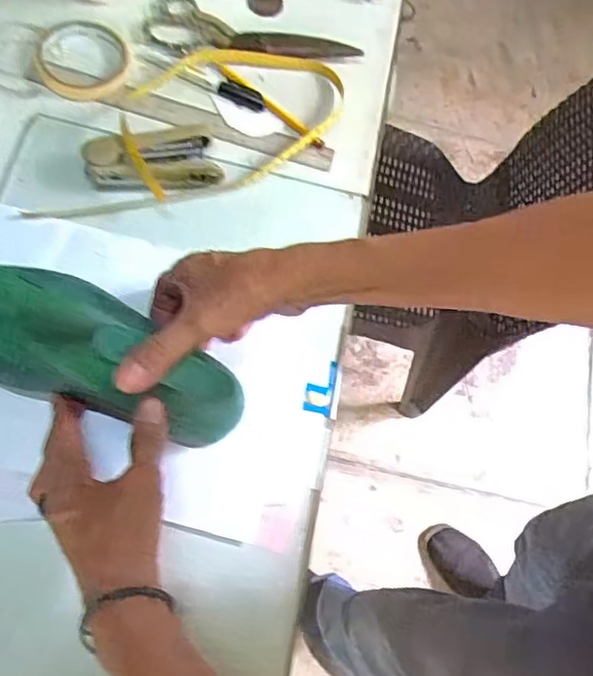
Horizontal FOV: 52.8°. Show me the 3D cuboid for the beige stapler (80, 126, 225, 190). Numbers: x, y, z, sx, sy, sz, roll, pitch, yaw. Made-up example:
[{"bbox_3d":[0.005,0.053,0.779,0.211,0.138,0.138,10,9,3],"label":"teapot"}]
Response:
[{"bbox_3d":[-0.128,-0.157,0.530,0.113,0.035,0.051,-10,69,-19],"label":"beige stapler"}]

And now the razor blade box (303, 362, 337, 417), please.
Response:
[{"bbox_3d":[0.021,0.042,0.513,0.024,0.007,0.045,13,69,-3],"label":"razor blade box"}]

